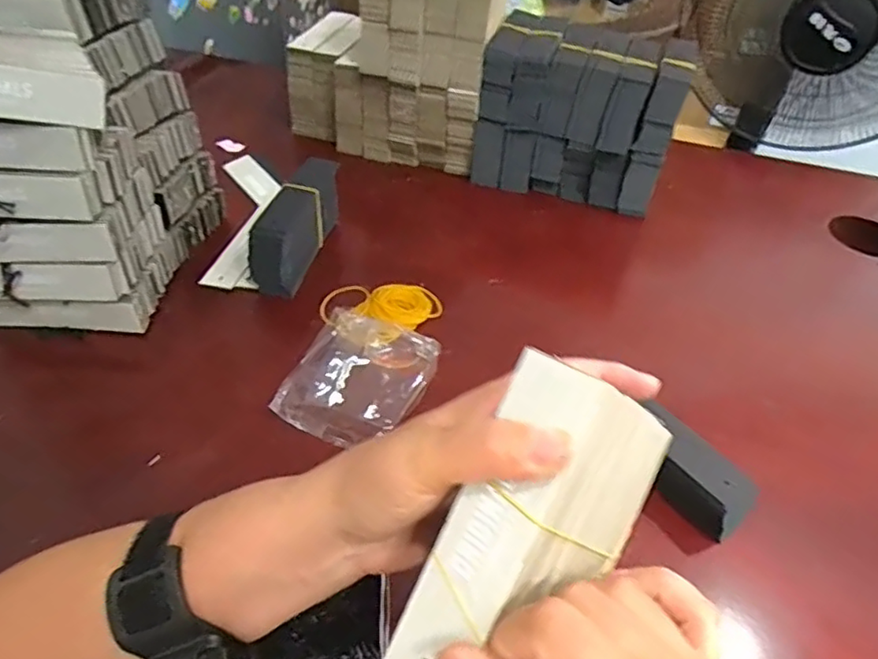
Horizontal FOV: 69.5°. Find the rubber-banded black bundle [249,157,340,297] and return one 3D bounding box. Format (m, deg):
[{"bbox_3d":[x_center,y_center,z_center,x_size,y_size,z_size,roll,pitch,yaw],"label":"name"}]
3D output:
[{"bbox_3d":[-0.131,-0.095,0.580,0.035,0.071,0.127,13,45,7],"label":"rubber-banded black bundle"}]

